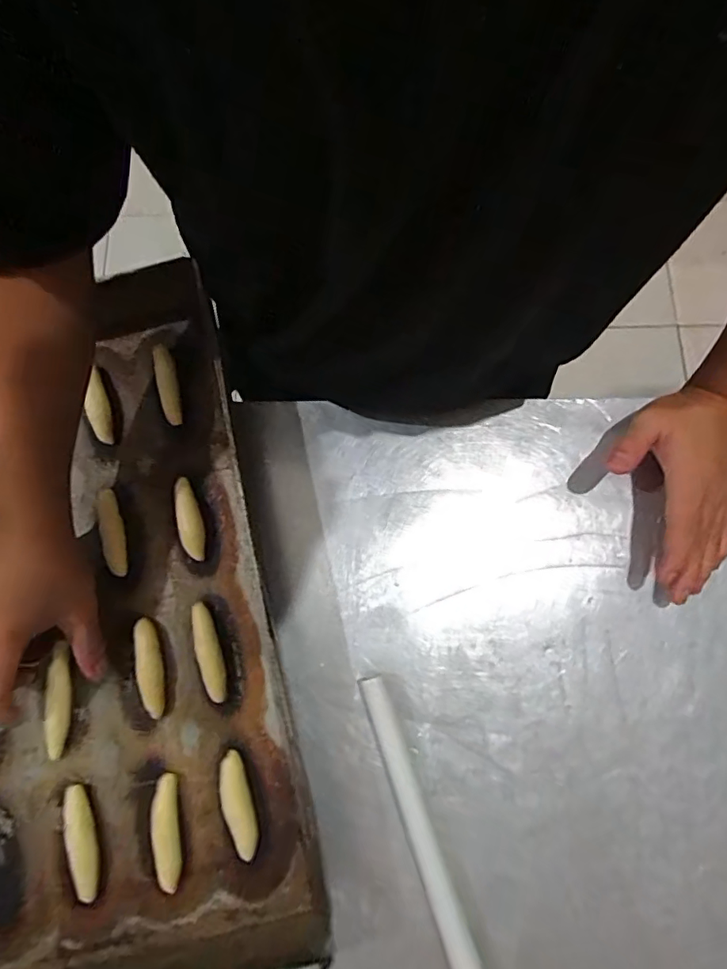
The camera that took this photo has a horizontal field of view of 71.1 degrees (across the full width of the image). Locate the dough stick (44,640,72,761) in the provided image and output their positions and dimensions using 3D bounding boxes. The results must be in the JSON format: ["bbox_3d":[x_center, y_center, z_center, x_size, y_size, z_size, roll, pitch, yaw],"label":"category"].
[{"bbox_3d":[-0.233,0.164,0.387,0.016,0.010,0.083,-3,82,0],"label":"dough stick"}]

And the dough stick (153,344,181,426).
[{"bbox_3d":[-0.172,-0.087,0.448,0.017,0.015,0.073,-14,76,-3],"label":"dough stick"}]

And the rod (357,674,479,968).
[{"bbox_3d":[0.052,0.278,0.360,0.020,0.015,0.282,-19,76,-4],"label":"rod"}]

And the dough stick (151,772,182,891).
[{"bbox_3d":[-0.144,0.253,0.371,0.017,0.013,0.073,-8,76,-1],"label":"dough stick"}]

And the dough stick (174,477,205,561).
[{"bbox_3d":[-0.146,0.028,0.425,0.019,0.010,0.069,-15,76,-3],"label":"dough stick"}]

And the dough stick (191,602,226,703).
[{"bbox_3d":[-0.123,0.131,0.401,0.018,0.012,0.076,-18,76,-4],"label":"dough stick"}]

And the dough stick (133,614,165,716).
[{"bbox_3d":[-0.167,0.143,0.399,0.016,0.010,0.074,-13,76,-2],"label":"dough stick"}]

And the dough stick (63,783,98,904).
[{"bbox_3d":[-0.205,0.260,0.371,0.017,0.010,0.075,-18,76,-4],"label":"dough stick"}]

